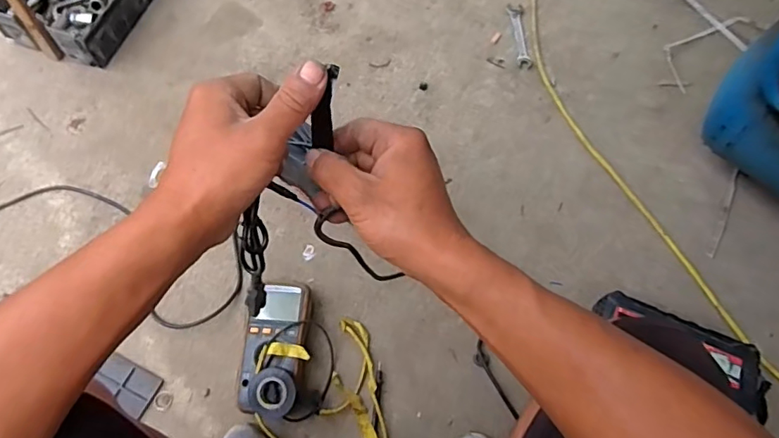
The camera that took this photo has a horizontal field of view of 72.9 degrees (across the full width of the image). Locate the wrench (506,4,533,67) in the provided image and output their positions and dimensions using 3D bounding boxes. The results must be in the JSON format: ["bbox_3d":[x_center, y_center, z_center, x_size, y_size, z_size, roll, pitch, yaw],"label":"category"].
[{"bbox_3d":[0.242,-0.339,0.970,0.029,0.004,0.140,-3,70,-4],"label":"wrench"}]

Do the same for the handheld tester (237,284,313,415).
[{"bbox_3d":[-0.155,0.175,0.731,0.081,0.050,0.171,7,66,4],"label":"handheld tester"}]

